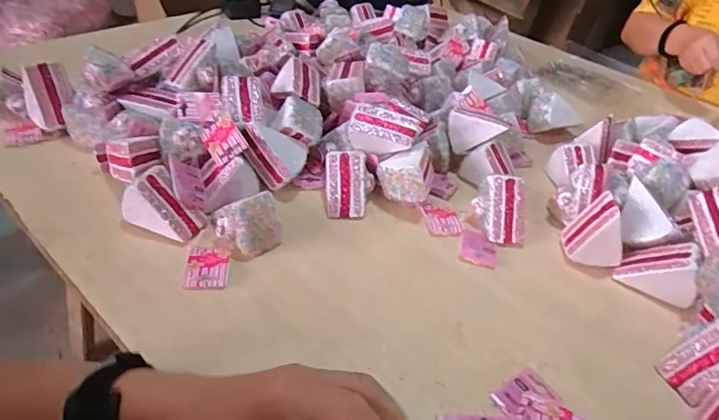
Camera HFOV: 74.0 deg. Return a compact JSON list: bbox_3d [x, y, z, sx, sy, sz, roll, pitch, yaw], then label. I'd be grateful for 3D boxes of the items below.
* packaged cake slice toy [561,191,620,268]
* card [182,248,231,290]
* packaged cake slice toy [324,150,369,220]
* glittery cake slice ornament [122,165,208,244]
[{"bbox_3d":[0.302,0.024,0.601,0.064,0.084,0.053,9,42,1],"label":"packaged cake slice toy"},{"bbox_3d":[-0.166,0.063,0.520,0.044,0.009,0.056,1,40,-9],"label":"card"},{"bbox_3d":[-0.017,-0.032,0.626,0.057,0.069,0.069,1,42,-8],"label":"packaged cake slice toy"},{"bbox_3d":[-0.217,-0.008,0.536,0.080,0.061,0.050,15,42,7],"label":"glittery cake slice ornament"}]

